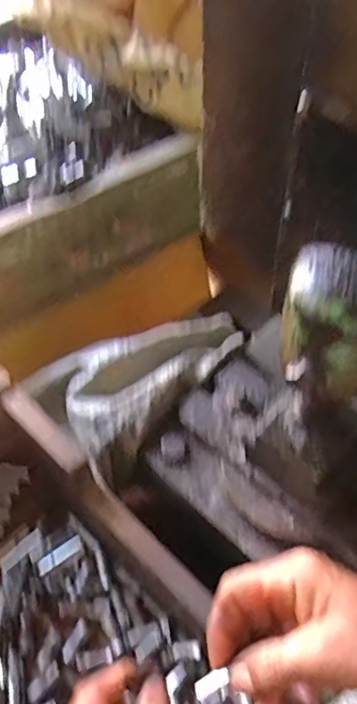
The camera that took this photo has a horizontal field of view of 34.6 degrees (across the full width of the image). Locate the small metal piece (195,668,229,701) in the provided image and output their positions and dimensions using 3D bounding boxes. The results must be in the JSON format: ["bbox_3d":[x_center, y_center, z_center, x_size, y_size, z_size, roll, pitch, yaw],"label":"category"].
[{"bbox_3d":[0.018,0.182,0.315,0.021,0.004,0.009,-26,57,-18],"label":"small metal piece"}]

